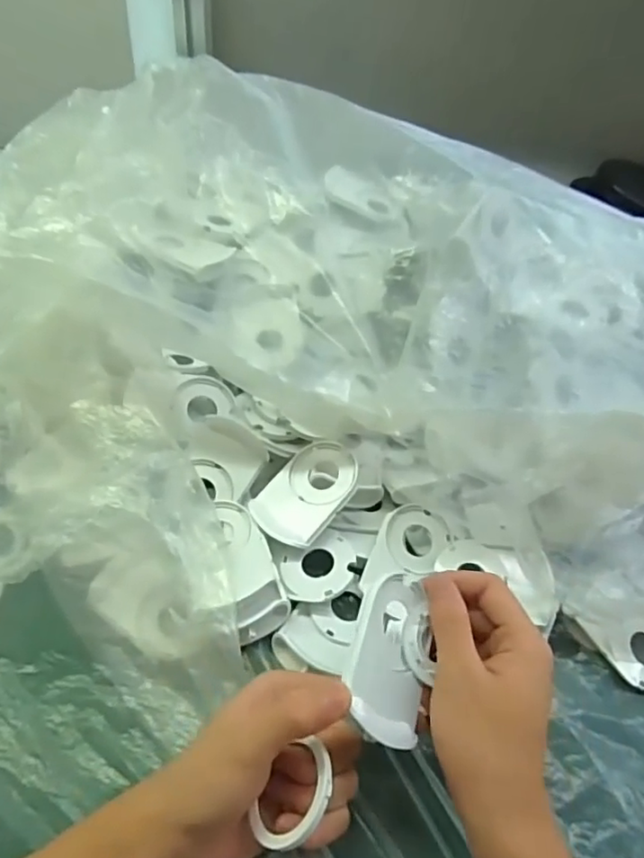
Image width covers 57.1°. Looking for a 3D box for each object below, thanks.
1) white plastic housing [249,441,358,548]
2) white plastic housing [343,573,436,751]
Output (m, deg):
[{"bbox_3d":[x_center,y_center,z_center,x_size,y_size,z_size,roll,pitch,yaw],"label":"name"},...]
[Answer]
[{"bbox_3d":[-0.010,0.045,0.436,0.057,0.010,0.084,28,65,28],"label":"white plastic housing"},{"bbox_3d":[0.036,0.118,0.311,0.054,0.015,0.082,39,51,-23],"label":"white plastic housing"}]

